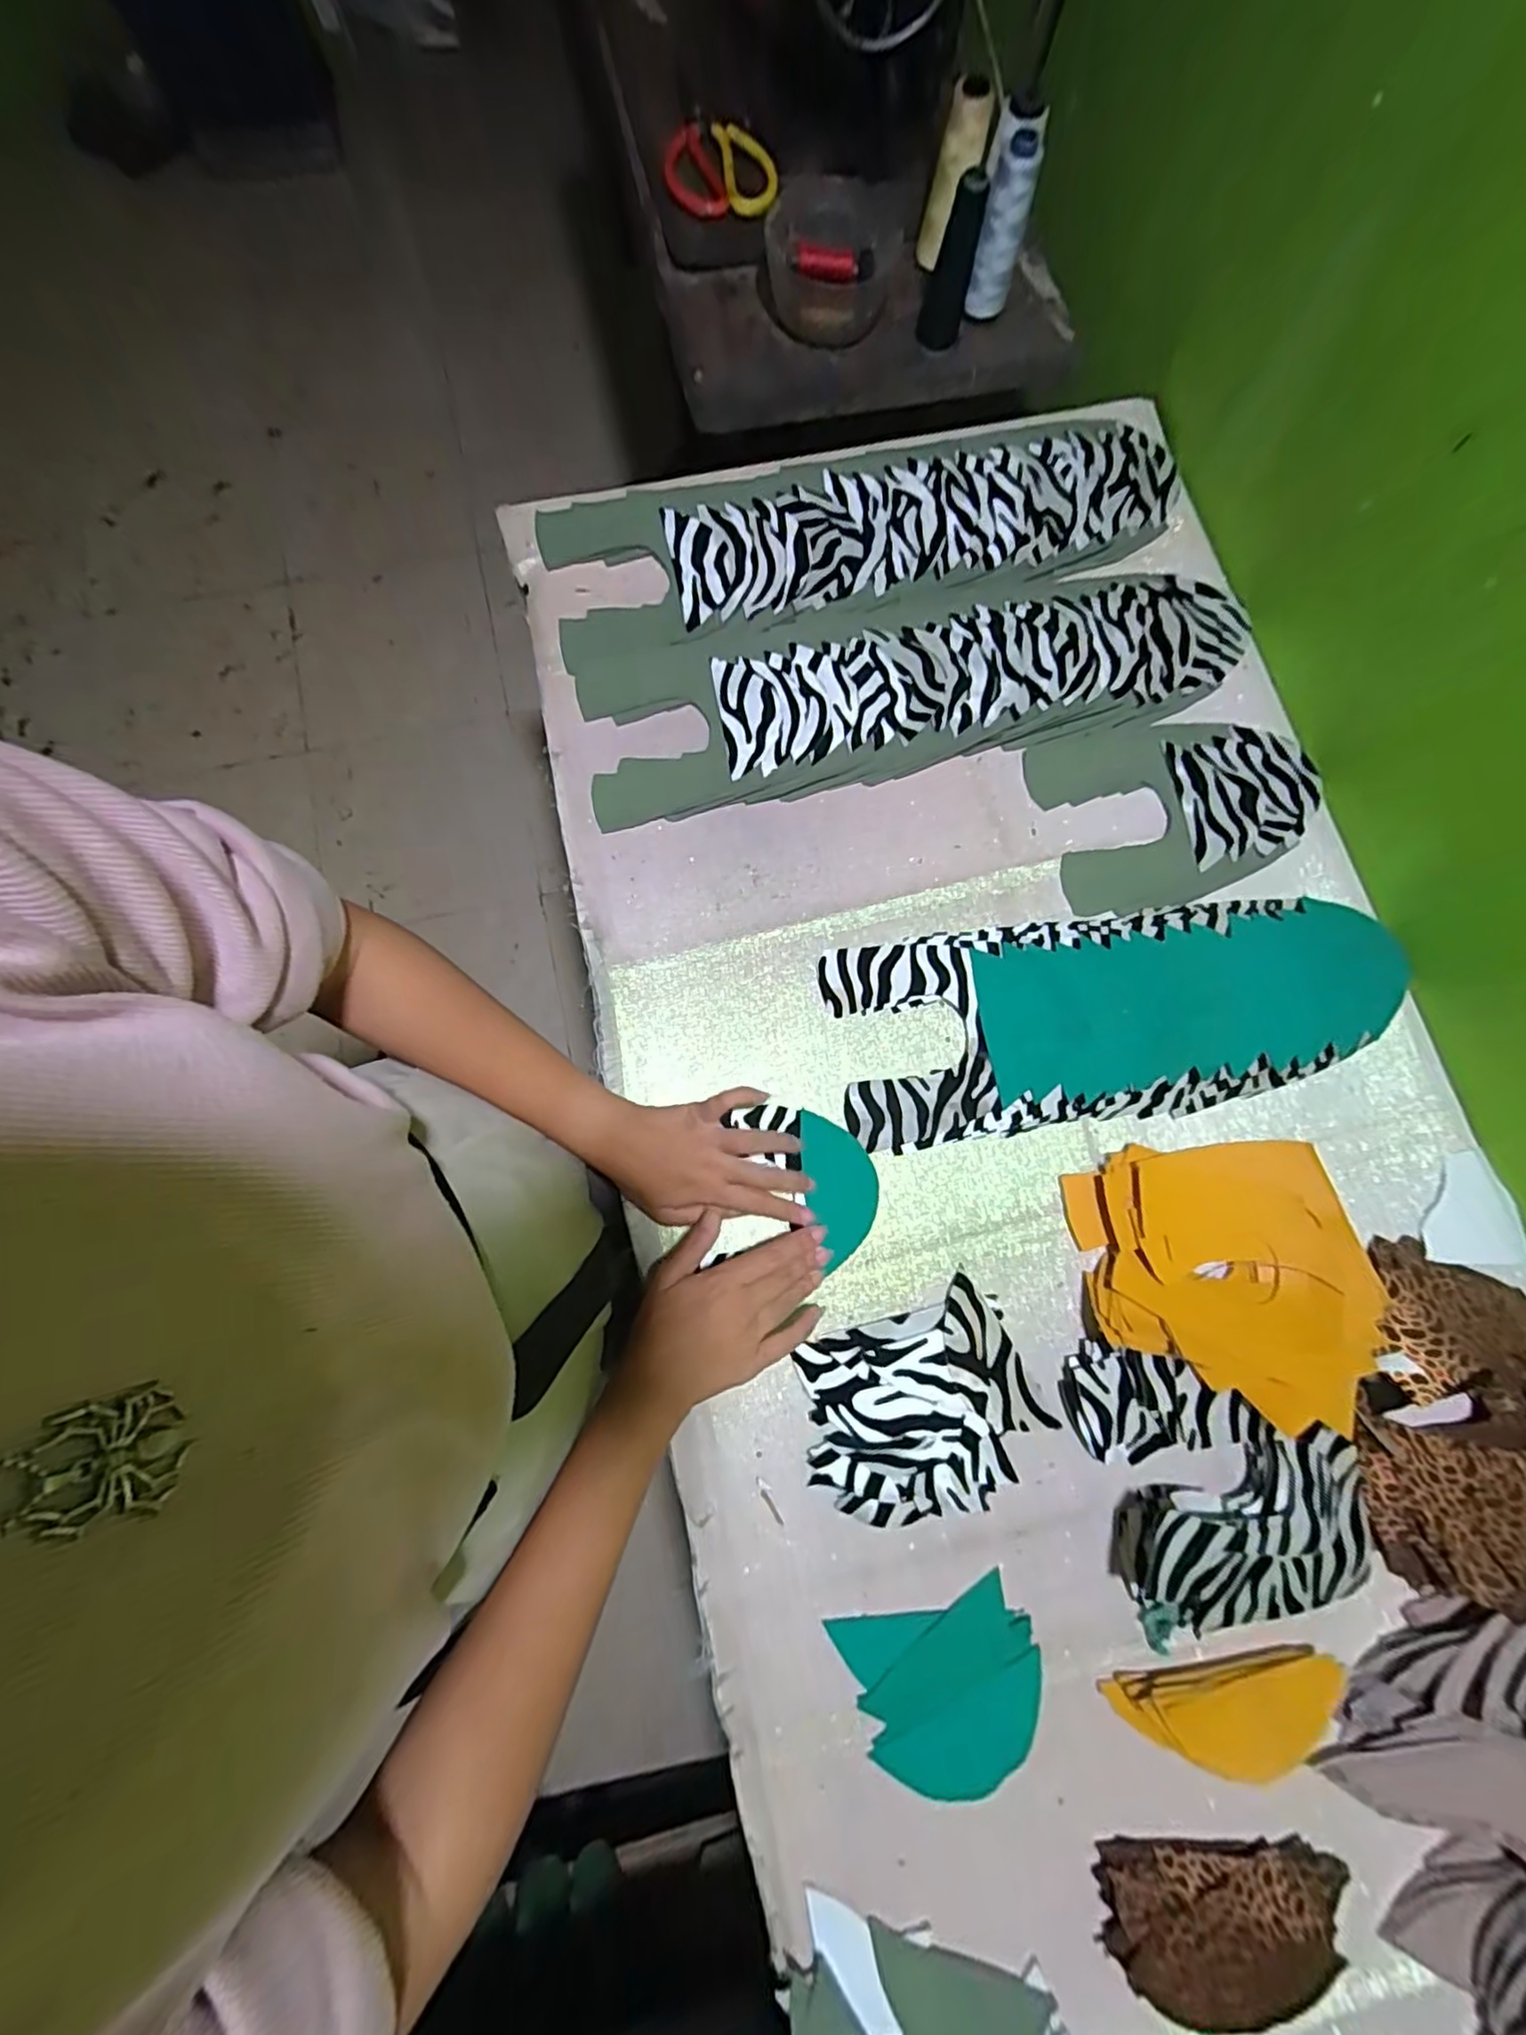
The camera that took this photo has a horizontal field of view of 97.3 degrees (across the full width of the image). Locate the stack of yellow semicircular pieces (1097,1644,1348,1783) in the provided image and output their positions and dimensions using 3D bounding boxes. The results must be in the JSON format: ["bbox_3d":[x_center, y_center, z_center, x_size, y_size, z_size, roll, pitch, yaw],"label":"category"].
[{"bbox_3d":[0.288,0.431,0.413,0.135,0.025,0.060,-8,79,-3],"label":"stack of yellow semicircular pieces"}]

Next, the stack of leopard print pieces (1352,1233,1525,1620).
[{"bbox_3d":[0.473,0.258,0.443,0.157,0.036,0.202,-7,79,-2],"label":"stack of leopard print pieces"}]

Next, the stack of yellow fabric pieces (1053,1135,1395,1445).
[{"bbox_3d":[0.311,0.173,0.451,0.174,0.056,0.168,-2,79,-1],"label":"stack of yellow fabric pieces"}]

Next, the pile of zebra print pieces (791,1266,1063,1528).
[{"bbox_3d":[0.105,0.259,0.446,0.152,0.025,0.120,-21,80,-5],"label":"pile of zebra print pieces"}]

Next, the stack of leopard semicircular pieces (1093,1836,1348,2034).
[{"bbox_3d":[0.272,0.533,0.393,0.139,0.023,0.078,-3,79,-2],"label":"stack of leopard semicircular pieces"}]

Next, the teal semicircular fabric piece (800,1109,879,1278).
[{"bbox_3d":[0.057,0.122,0.487,0.051,0.009,0.105,-9,79,-3],"label":"teal semicircular fabric piece"}]

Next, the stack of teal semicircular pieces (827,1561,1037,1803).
[{"bbox_3d":[0.116,0.423,0.420,0.118,0.005,0.100,-14,79,-4],"label":"stack of teal semicircular pieces"}]

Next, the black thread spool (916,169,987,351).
[{"bbox_3d":[0.167,-0.667,0.600,0.038,0.115,0.031,12,79,1],"label":"black thread spool"}]

